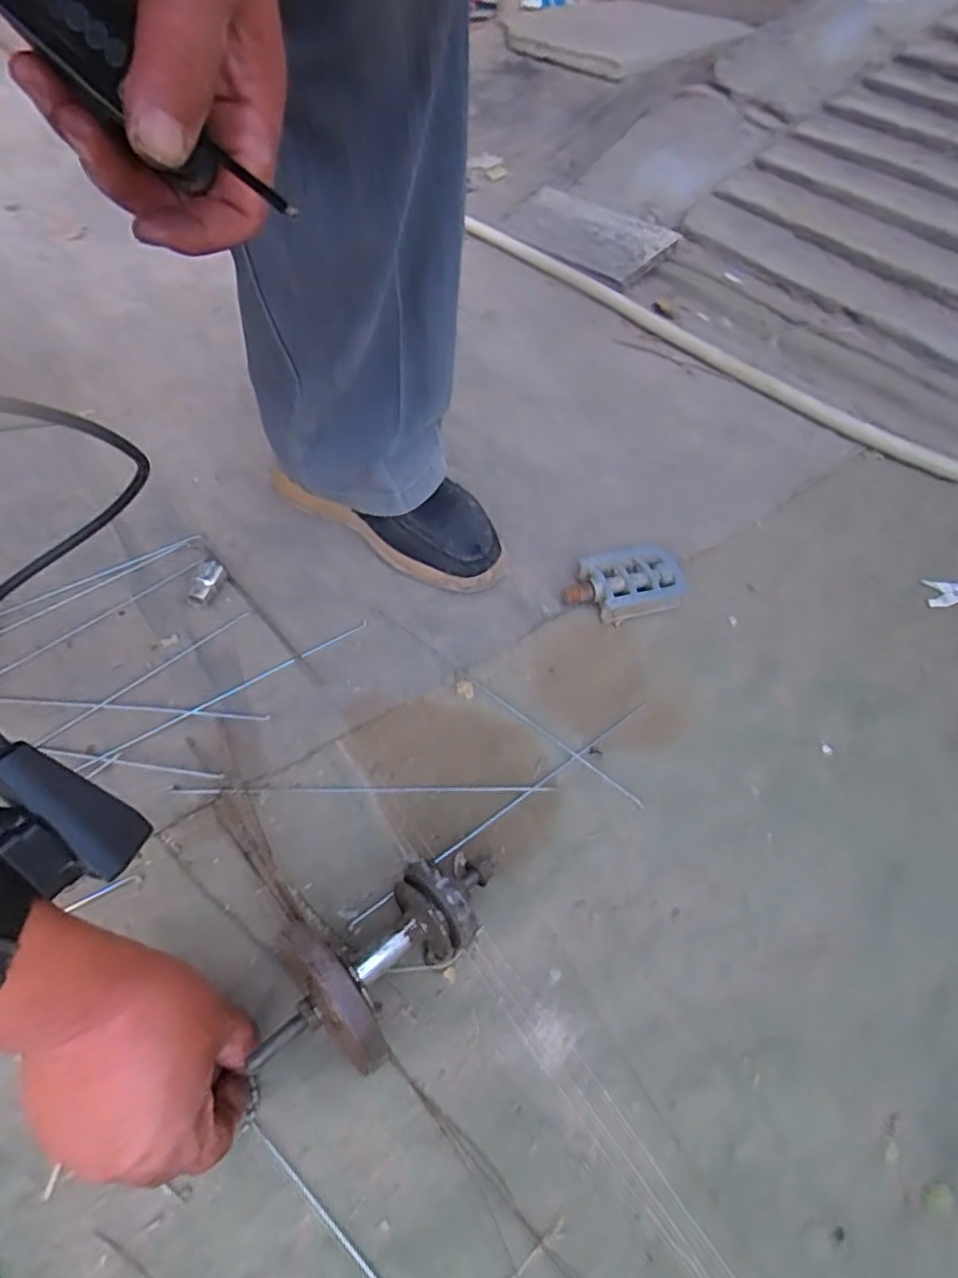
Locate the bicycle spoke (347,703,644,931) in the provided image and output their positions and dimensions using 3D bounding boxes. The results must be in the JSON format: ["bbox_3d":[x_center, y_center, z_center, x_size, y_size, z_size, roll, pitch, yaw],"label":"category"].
[{"bbox_3d":[0.024,0.121,0.491,0.276,0.012,0.007,-30,59,-25],"label":"bicycle spoke"}]

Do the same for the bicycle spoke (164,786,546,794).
[{"bbox_3d":[-0.084,0.108,0.489,0.272,0.007,0.011,1,51,-4],"label":"bicycle spoke"}]

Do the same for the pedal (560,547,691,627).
[{"bbox_3d":[0.133,-0.052,0.624,0.110,0.021,0.077,-12,53,-14],"label":"pedal"}]

